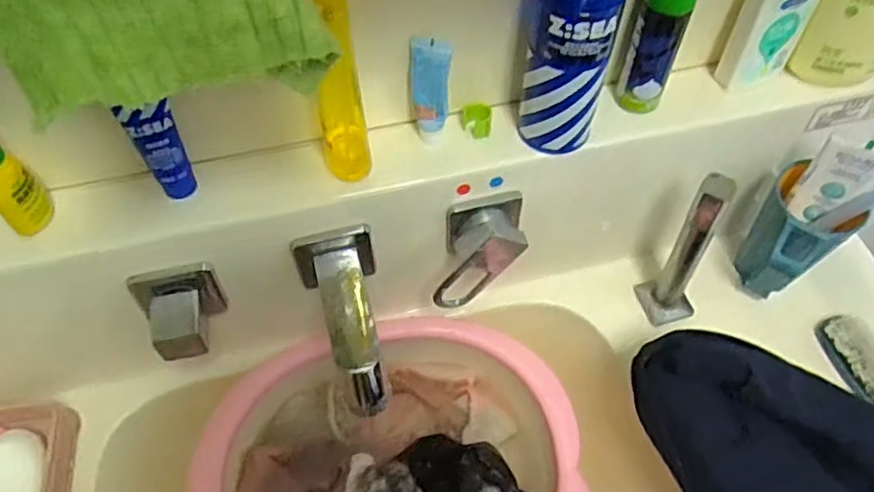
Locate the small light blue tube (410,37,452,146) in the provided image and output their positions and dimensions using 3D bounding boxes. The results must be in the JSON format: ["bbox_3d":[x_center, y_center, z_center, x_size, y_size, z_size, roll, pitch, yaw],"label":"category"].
[{"bbox_3d":[-0.005,-0.108,0.462,0.026,0.083,0.020,-3,58,-3],"label":"small light blue tube"}]

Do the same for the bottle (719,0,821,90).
[{"bbox_3d":[0.251,-0.172,0.479,0.052,0.122,0.028,-25,62,-16],"label":"bottle"}]

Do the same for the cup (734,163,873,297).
[{"bbox_3d":[0.295,-0.006,0.568,0.075,0.105,0.074,1,58,-1],"label":"cup"}]

